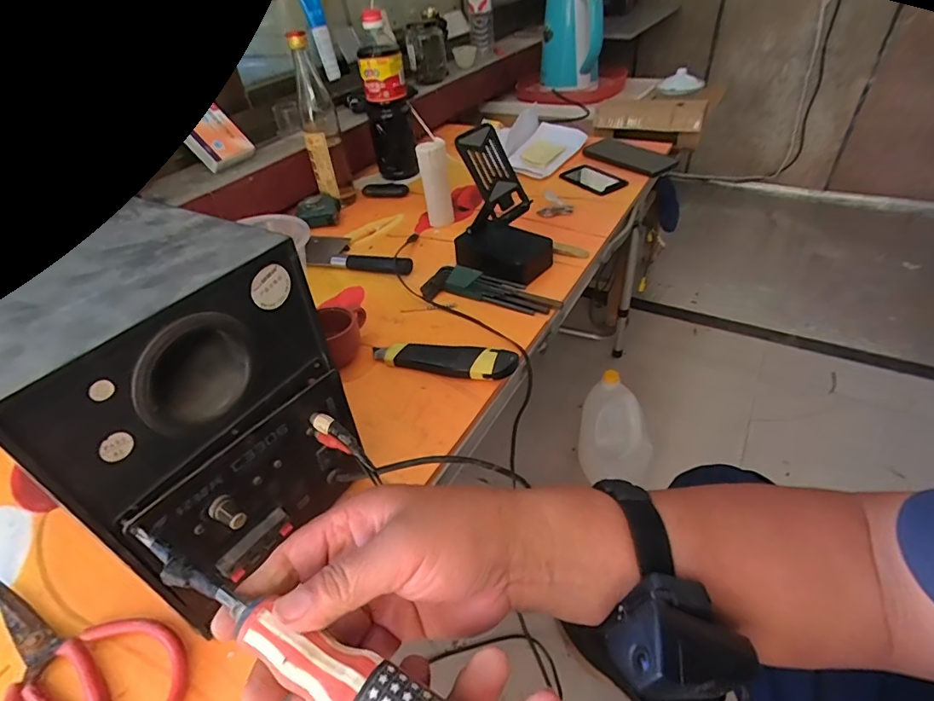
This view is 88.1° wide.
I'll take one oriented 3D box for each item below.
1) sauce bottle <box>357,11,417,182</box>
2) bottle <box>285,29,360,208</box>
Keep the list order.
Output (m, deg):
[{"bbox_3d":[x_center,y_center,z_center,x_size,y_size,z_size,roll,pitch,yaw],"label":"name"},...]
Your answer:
[{"bbox_3d":[-0.144,-0.444,0.873,0.070,0.268,0.080,-13,41,-9],"label":"sauce bottle"},{"bbox_3d":[-0.239,-0.366,0.794,0.056,0.261,0.051,-13,41,-9],"label":"bottle"}]

